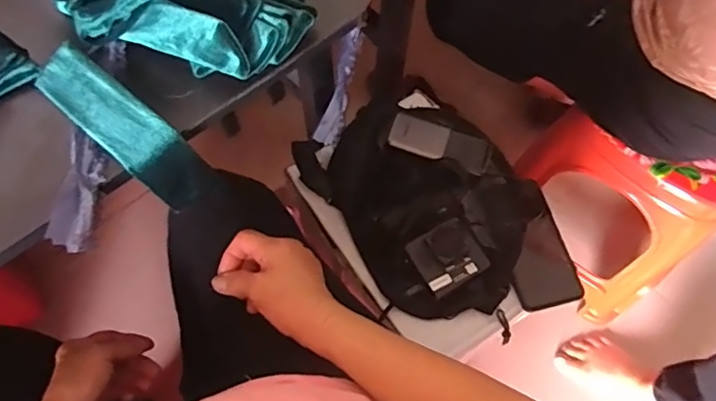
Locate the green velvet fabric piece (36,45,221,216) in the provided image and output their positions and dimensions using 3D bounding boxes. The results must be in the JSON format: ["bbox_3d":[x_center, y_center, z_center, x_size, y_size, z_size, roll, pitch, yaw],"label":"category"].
[{"bbox_3d":[-0.184,-0.059,0.427,0.154,0.025,0.045,41,71,1],"label":"green velvet fabric piece"}]

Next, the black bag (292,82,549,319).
[{"bbox_3d":[0.083,-0.013,0.688,0.214,0.076,0.302,-31,71,-14],"label":"black bag"}]

